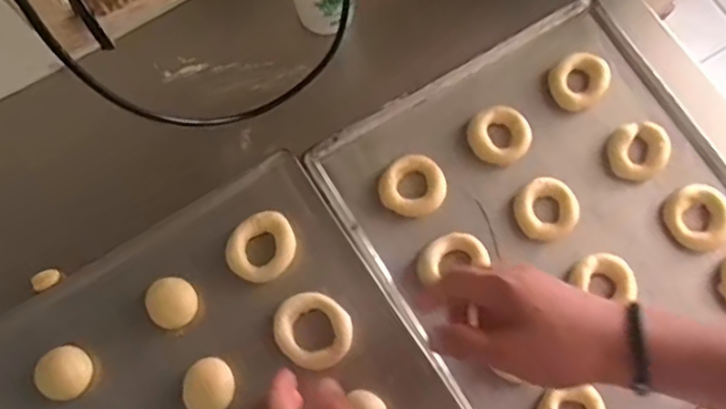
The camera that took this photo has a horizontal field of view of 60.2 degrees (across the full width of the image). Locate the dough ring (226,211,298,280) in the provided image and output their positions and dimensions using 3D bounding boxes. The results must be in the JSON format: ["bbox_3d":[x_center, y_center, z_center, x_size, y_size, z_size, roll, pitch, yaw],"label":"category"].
[{"bbox_3d":[-0.088,0.038,0.549,0.061,0.018,0.054,-33,78,-9],"label":"dough ring"}]

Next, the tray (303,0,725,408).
[{"bbox_3d":[0.197,0.052,0.536,0.317,0.022,0.438,-31,77,-9],"label":"tray"}]

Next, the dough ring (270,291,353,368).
[{"bbox_3d":[-0.042,0.105,0.526,0.067,0.009,0.058,40,78,9],"label":"dough ring"}]

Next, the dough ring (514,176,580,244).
[{"bbox_3d":[0.164,0.004,0.556,0.055,0.012,0.053,0,75,-1],"label":"dough ring"}]

